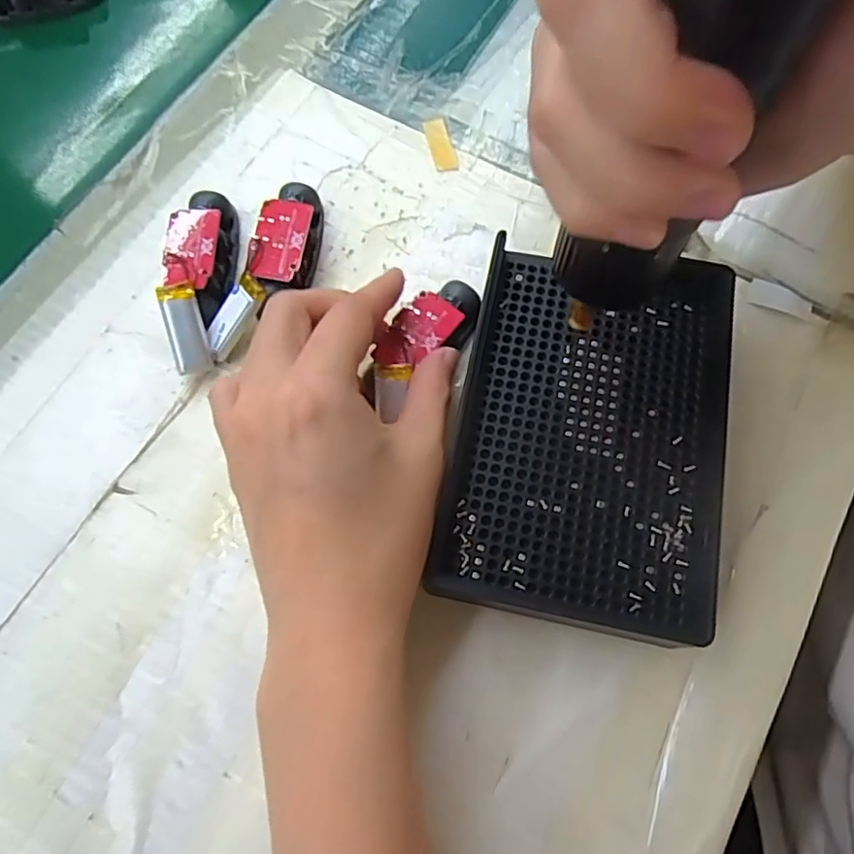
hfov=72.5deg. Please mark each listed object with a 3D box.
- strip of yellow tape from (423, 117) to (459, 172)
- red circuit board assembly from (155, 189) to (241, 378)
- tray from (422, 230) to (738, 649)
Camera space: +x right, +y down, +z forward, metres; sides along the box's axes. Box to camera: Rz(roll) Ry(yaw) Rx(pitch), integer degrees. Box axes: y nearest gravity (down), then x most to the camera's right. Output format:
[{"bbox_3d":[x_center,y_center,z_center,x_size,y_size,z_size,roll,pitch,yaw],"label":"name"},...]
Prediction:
[{"bbox_3d":[0.006,-0.133,0.274,0.011,0.004,0.032,-11,71,-7],"label":"strip of yellow tape"},{"bbox_3d":[-0.093,-0.062,0.237,0.022,0.022,0.080,1,71,1],"label":"red circuit board assembly"},{"bbox_3d":[0.060,0.000,0.215,0.094,0.027,0.140,12,71,4],"label":"tray"}]

